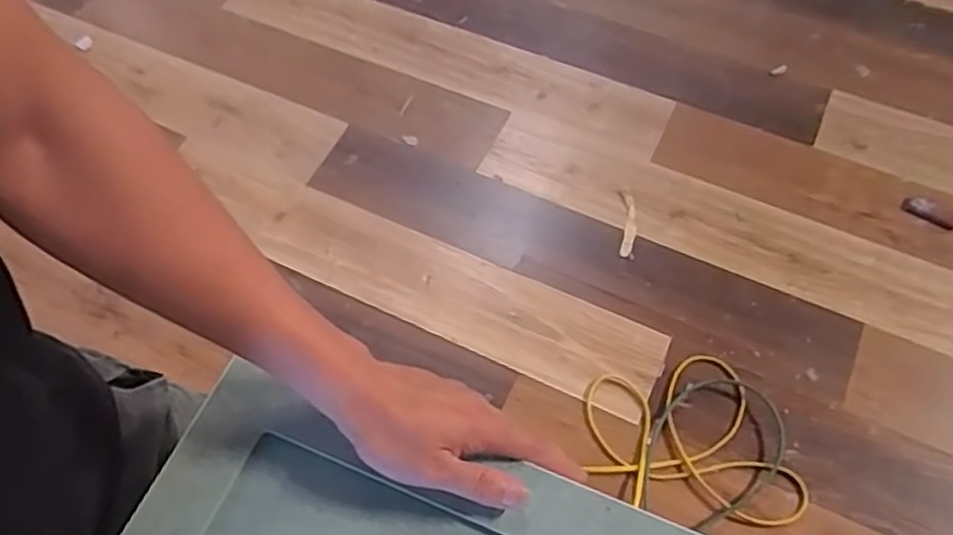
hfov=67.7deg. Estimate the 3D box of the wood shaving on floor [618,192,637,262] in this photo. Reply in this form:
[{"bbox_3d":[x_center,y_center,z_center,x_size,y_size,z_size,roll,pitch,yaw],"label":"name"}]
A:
[{"bbox_3d":[0.337,-0.094,1.580,0.036,0.014,0.159,2,61,4],"label":"wood shaving on floor"}]

